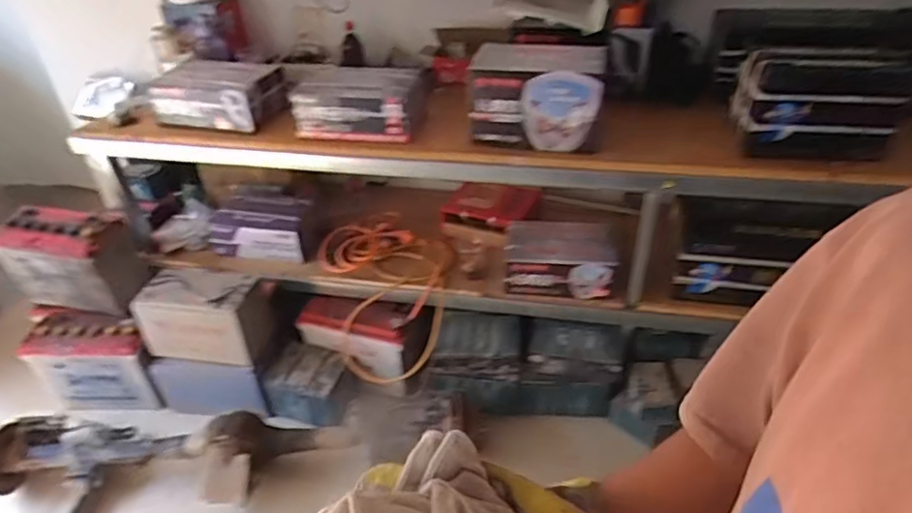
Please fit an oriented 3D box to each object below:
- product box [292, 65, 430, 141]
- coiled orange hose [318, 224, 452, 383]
[{"bbox_3d":[-0.262,-0.447,1.641,0.364,0.162,0.217,2,36,4],"label":"product box"},{"bbox_3d":[-0.236,0.142,1.966,0.432,0.353,0.457,1,36,4],"label":"coiled orange hose"}]

